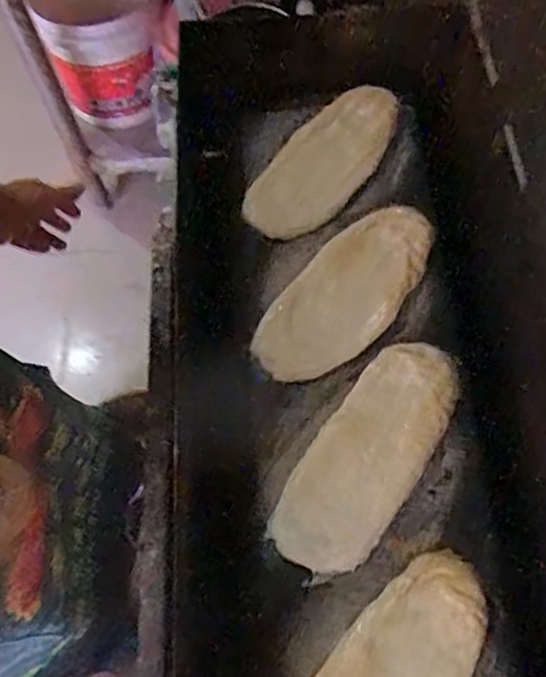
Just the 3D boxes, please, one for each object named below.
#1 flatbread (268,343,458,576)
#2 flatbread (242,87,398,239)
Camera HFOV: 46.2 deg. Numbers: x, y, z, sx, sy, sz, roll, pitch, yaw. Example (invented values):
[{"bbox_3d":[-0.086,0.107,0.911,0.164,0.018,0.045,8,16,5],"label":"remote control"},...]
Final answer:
[{"bbox_3d":[0.074,0.088,0.491,0.078,0.020,0.192,32,70,15],"label":"flatbread"},{"bbox_3d":[0.045,-0.168,0.615,0.084,0.021,0.179,42,85,18],"label":"flatbread"}]

